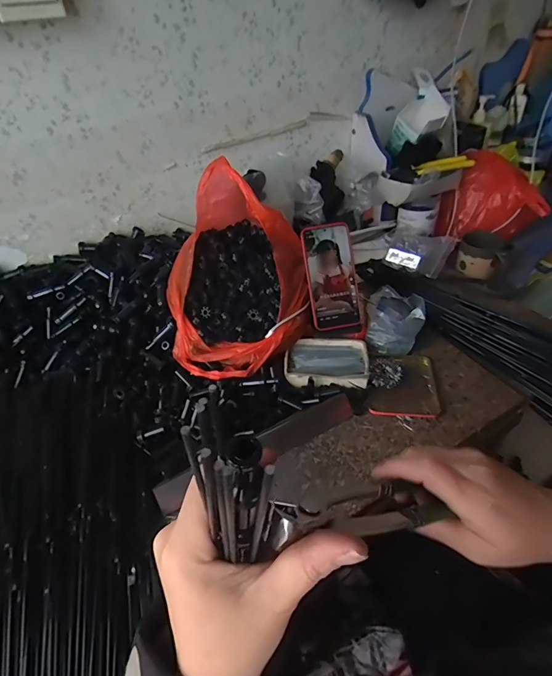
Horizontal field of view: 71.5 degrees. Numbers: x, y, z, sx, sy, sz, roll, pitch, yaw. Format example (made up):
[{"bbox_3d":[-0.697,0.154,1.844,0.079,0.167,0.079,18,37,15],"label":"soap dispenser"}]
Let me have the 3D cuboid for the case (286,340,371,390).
[{"bbox_3d":[0.079,0.036,0.606,0.126,0.025,0.088,3,44,0],"label":"case"}]

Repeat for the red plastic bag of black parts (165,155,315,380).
[{"bbox_3d":[-0.064,-0.110,0.606,0.219,0.219,0.270,-10,44,-8],"label":"red plastic bag of black parts"}]

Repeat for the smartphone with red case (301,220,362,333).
[{"bbox_3d":[0.089,-0.097,0.608,0.077,0.163,0.016,-12,5,1],"label":"smartphone with red case"}]

